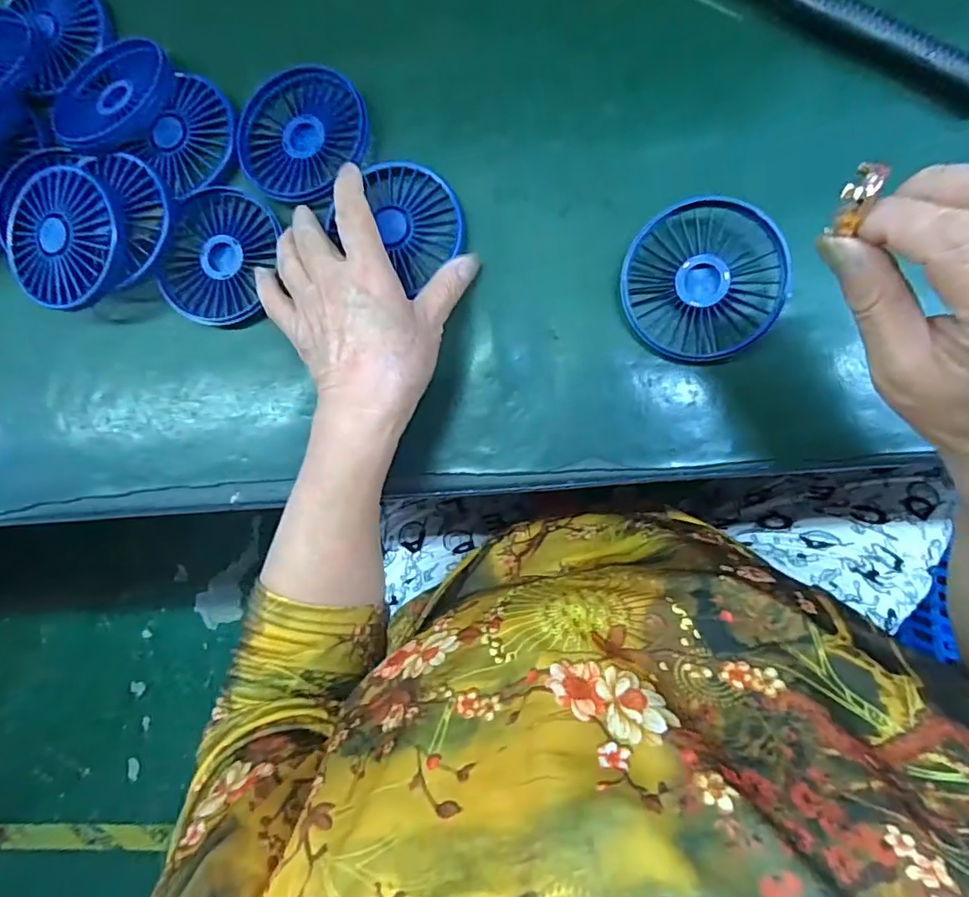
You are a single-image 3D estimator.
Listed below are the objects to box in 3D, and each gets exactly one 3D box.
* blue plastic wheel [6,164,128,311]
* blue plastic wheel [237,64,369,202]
[{"bbox_3d":[-0.273,-0.136,0.369,0.084,0.021,0.084,0,87,8],"label":"blue plastic wheel"},{"bbox_3d":[-0.120,-0.207,0.368,0.086,0.008,0.086,0,87,8],"label":"blue plastic wheel"}]

